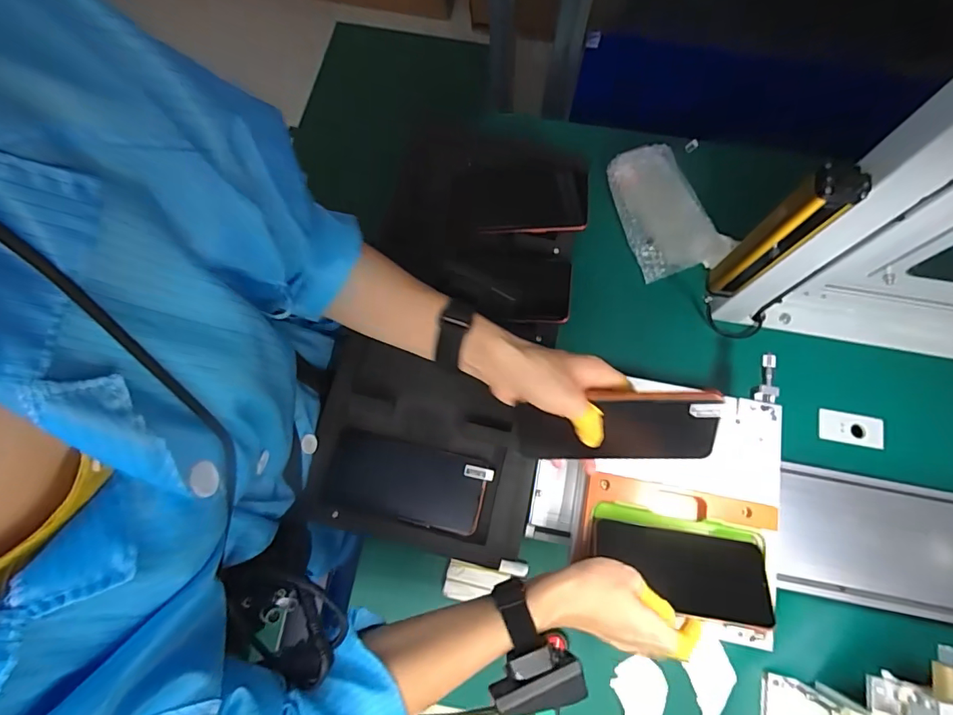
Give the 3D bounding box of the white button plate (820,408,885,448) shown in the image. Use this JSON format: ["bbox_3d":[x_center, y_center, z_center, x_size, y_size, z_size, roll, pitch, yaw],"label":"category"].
[{"bbox_3d":[0.482,0.092,0.628,0.077,0.007,0.040,11,76,5],"label":"white button plate"}]

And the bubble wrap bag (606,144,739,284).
[{"bbox_3d":[0.269,-0.210,0.690,0.134,0.037,0.193,-20,76,-3],"label":"bubble wrap bag"}]

